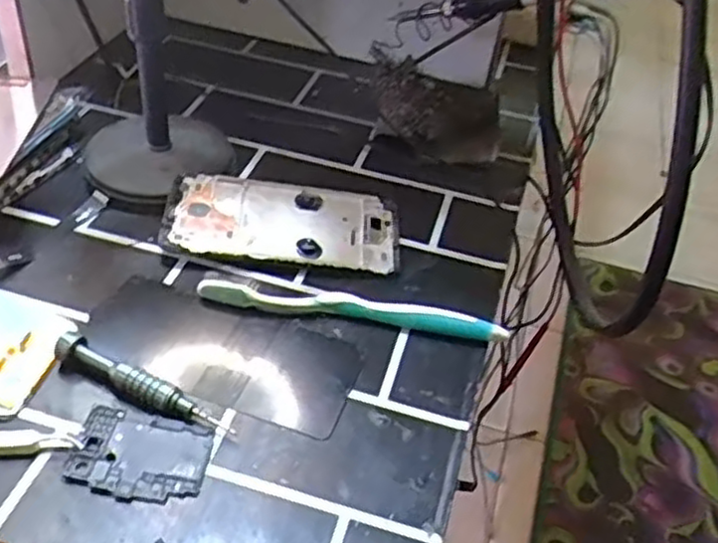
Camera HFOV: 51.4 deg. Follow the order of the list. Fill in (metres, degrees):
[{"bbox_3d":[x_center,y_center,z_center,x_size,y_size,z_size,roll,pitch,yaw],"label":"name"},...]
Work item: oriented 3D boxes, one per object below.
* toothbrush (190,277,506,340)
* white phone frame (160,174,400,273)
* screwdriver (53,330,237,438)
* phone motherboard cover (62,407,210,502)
[{"bbox_3d":[-0.004,0.023,0.452,0.181,0.019,0.016,9,41,2],"label":"toothbrush"},{"bbox_3d":[-0.050,-0.034,0.500,0.152,0.005,0.072,6,52,-7],"label":"white phone frame"},{"bbox_3d":[-0.115,0.060,0.393,0.107,0.017,0.014,22,43,17],"label":"screwdriver"},{"bbox_3d":[-0.109,0.092,0.371,0.065,0.005,0.046,11,41,5],"label":"phone motherboard cover"}]

